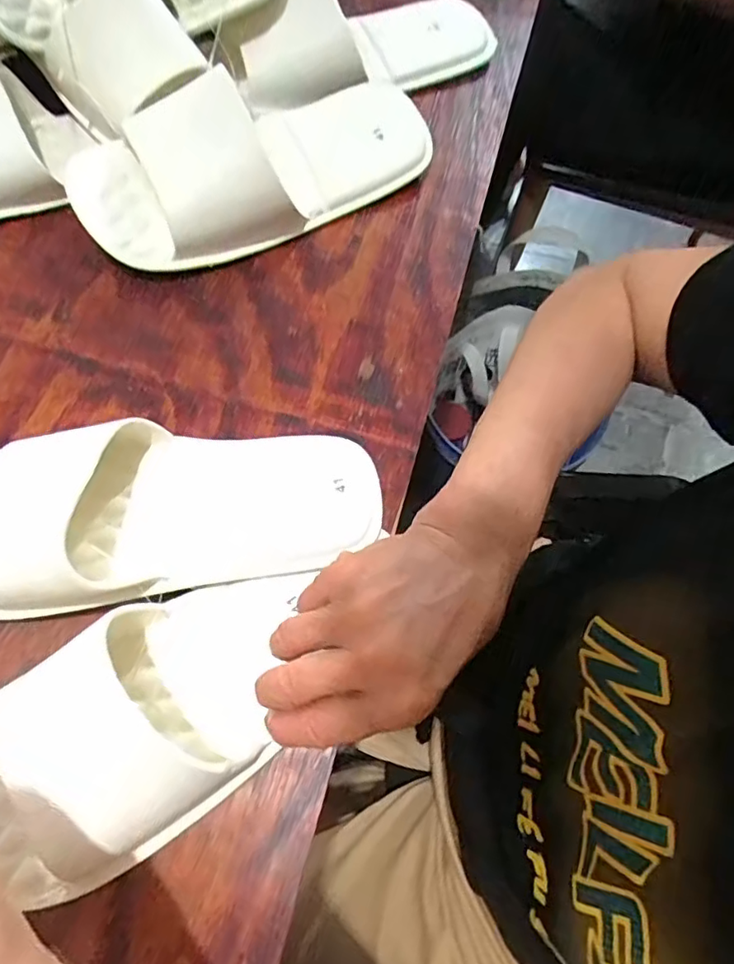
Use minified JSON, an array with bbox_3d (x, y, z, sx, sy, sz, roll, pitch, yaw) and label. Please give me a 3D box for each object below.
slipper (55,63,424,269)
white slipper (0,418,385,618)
[{"bbox_3d":[-0.073,-0.231,0.399,0.255,0.067,0.105,-31,74,-12],"label":"slipper"},{"bbox_3d":[-0.117,0.014,0.313,0.246,0.063,0.095,-6,71,-4],"label":"white slipper"}]

